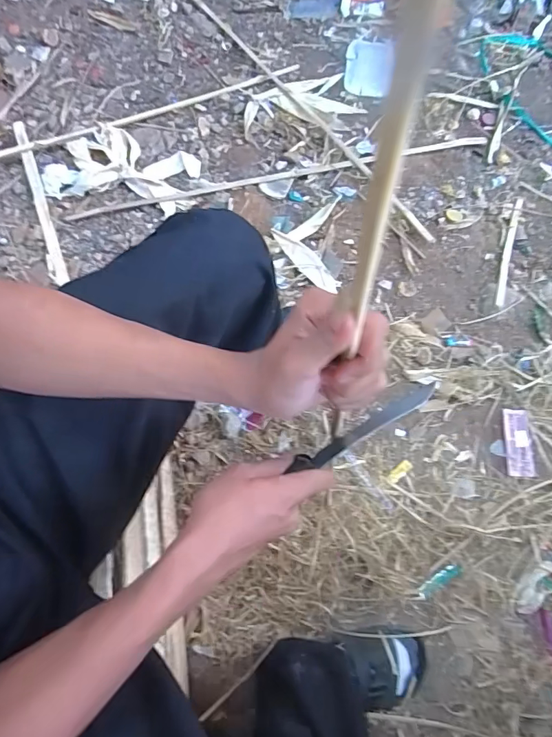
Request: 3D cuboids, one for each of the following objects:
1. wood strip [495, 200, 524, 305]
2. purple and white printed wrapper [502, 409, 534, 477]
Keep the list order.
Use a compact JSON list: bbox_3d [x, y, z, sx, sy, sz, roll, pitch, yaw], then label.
[{"bbox_3d":[0.518,-0.262,0.980,0.018,0.012,0.288,18,72,7],"label":"wood strip"},{"bbox_3d":[0.460,0.140,0.834,0.051,0.008,0.124,3,71,2],"label":"purple and white printed wrapper"}]

